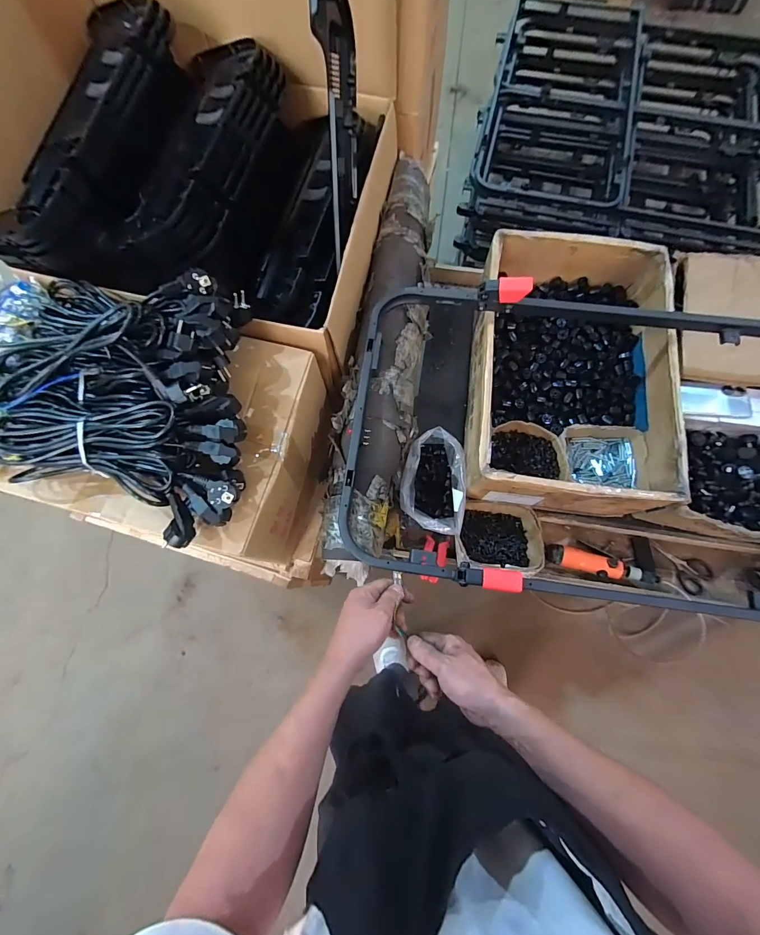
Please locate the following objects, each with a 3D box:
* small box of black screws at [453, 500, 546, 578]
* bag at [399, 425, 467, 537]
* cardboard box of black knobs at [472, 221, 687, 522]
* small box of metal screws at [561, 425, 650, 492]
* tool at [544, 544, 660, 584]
[{"bbox_3d":[0.231,0.135,0.742,0.159,0.072,0.134,5,75,3],"label":"small box of black screws"},{"bbox_3d":[0.104,0.031,0.742,0.121,0.099,0.188,6,75,3],"label":"bag"},{"bbox_3d":[0.366,-0.190,0.758,0.355,0.151,0.534,5,75,3],"label":"cardboard box of black knobs"},{"bbox_3d":[0.437,-0.015,0.756,0.151,0.067,0.127,2,75,2],"label":"small box of metal screws"},{"bbox_3d":[0.443,0.198,0.770,0.212,0.047,0.046,14,75,5],"label":"tool"}]

